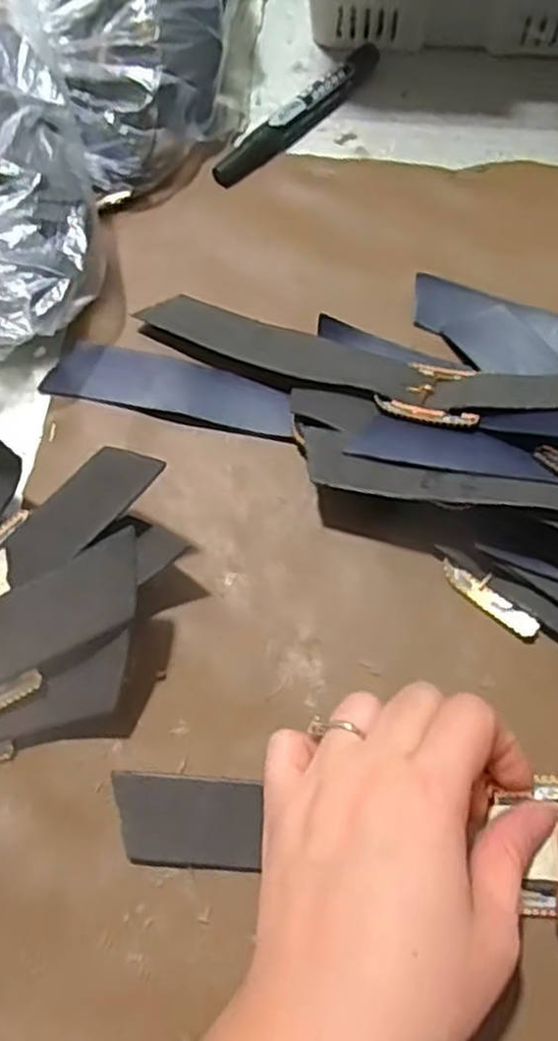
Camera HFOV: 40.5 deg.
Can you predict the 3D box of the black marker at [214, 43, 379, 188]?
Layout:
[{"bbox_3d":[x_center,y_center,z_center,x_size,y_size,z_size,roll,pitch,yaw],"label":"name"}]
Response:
[{"bbox_3d":[0.013,-0.232,0.431,0.017,0.016,0.130,38,73,16],"label":"black marker"}]

